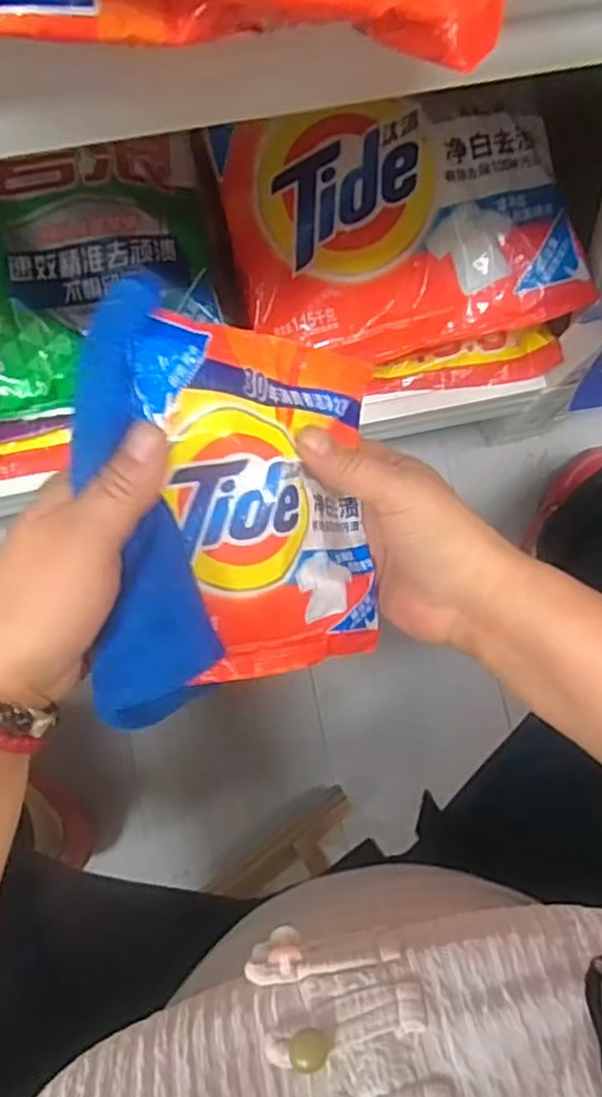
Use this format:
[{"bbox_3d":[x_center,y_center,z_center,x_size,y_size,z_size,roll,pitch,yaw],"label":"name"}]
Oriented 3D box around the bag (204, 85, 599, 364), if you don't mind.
[{"bbox_3d":[0.074,-0.243,0.532,0.253,0.063,0.182,-13,83,-6],"label":"bag"}]

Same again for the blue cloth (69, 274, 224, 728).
[{"bbox_3d":[-0.066,-0.014,0.290,0.048,0.015,0.179,-6,100,-5],"label":"blue cloth"}]

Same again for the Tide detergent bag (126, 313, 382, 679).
[{"bbox_3d":[-0.012,-0.021,0.344,0.144,0.021,0.163,-4,91,-47],"label":"Tide detergent bag"}]

